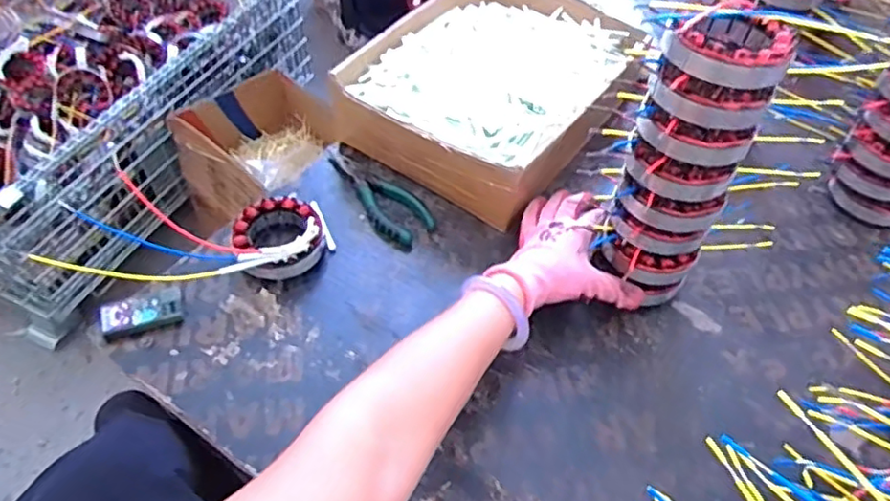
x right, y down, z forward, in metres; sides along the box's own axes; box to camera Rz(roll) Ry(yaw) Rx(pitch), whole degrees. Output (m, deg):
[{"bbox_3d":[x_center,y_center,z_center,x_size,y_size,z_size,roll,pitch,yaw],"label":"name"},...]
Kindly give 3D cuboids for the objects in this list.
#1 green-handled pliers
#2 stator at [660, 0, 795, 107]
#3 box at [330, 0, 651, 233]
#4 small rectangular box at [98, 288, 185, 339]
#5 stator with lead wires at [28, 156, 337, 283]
[{"bbox_3d":[-0.073,-0.056,0.671,0.053,0.011,0.139,-44,65,-11],"label":"green-handled pliers"},{"bbox_3d":[0.203,-0.143,0.452,0.088,0.044,0.075,16,52,12],"label":"stator"},{"bbox_3d":[0.068,-0.198,0.738,0.245,0.087,0.339,30,56,22],"label":"box"},{"bbox_3d":[-0.273,0.057,0.568,0.068,0.019,0.032,-15,52,-13],"label":"small rectangular box"},{"bbox_3d":[-0.233,-0.014,0.606,0.240,0.062,0.111,-1,50,-2],"label":"stator with lead wires"}]

